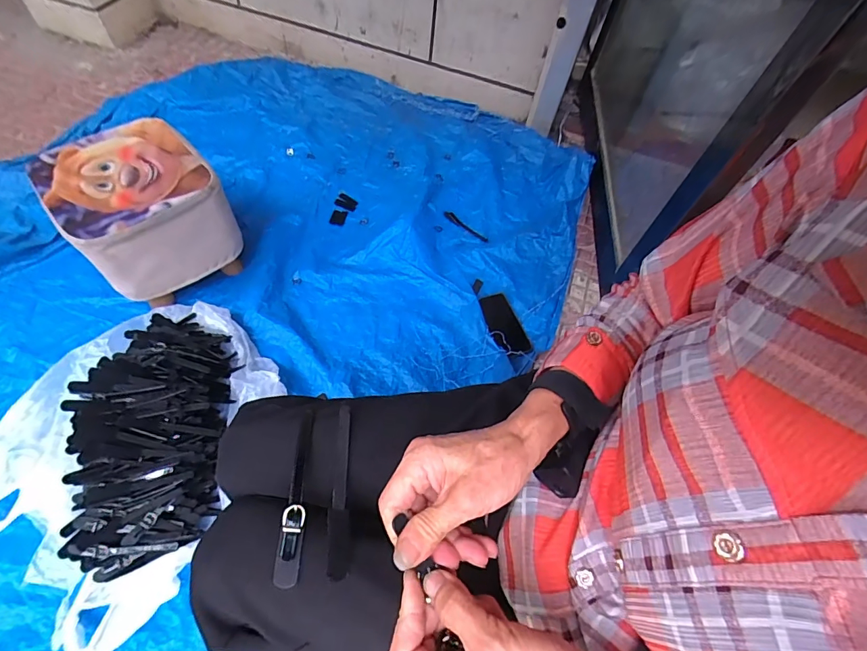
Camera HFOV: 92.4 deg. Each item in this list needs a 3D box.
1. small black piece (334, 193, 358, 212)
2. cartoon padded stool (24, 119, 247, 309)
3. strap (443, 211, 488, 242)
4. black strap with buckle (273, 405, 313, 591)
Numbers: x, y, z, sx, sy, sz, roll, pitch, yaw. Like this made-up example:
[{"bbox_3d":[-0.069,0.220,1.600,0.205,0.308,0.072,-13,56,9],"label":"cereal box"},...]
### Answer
[{"bbox_3d":[-0.227,-0.323,1.090,0.059,0.006,0.041,22,62,8],"label":"small black piece"},{"bbox_3d":[-0.563,-0.204,0.842,0.257,0.249,0.266,-38,69,-25],"label":"cartoon padded stool"},{"bbox_3d":[0.086,-0.257,1.085,0.135,0.022,0.026,31,63,13],"label":"strap"},{"bbox_3d":[-0.119,0.146,0.366,0.020,0.035,0.142,-1,46,-5],"label":"black strap with buckle"}]

